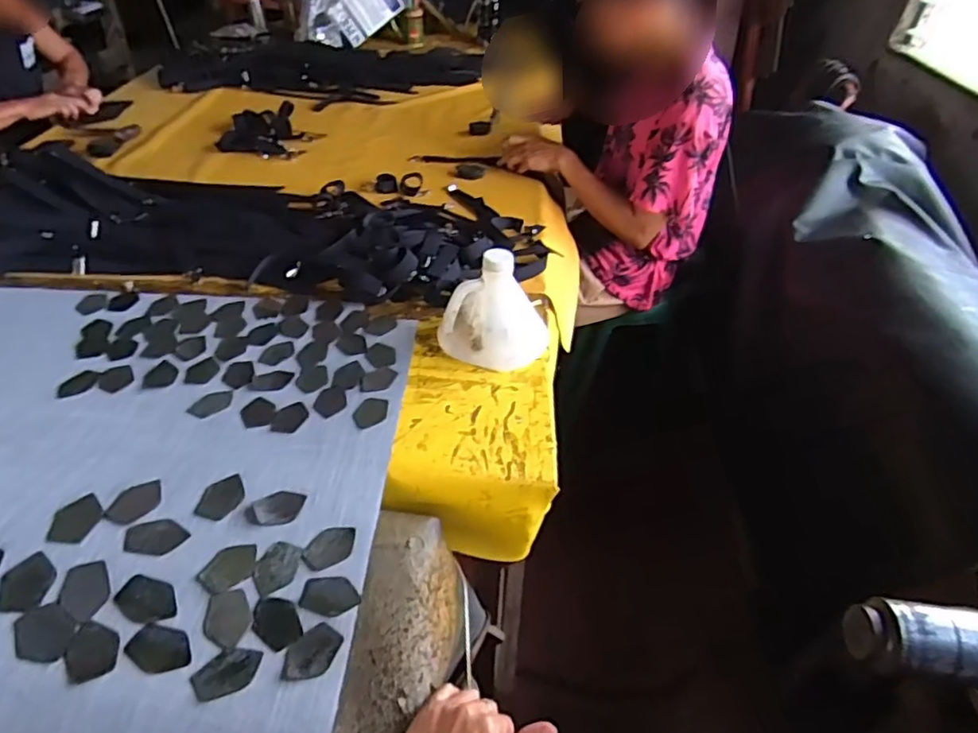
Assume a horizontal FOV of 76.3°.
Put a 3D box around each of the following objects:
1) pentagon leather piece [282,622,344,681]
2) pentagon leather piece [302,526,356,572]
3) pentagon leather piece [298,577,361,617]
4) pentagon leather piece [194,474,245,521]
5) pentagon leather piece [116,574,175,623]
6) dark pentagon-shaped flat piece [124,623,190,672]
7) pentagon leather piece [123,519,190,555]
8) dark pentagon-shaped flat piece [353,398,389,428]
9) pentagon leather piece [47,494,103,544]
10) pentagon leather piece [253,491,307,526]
[{"bbox_3d":[-0.155,0.251,0.545,0.037,0.005,0.054,30,47,28],"label":"pentagon leather piece"},{"bbox_3d":[-0.157,0.179,0.619,0.054,0.004,0.036,-25,59,-31],"label":"pentagon leather piece"},{"bbox_3d":[-0.149,0.215,0.584,0.053,0.004,0.037,0,40,-4],"label":"pentagon leather piece"},{"bbox_3d":[-0.274,0.133,0.640,0.039,0.004,0.055,16,42,14],"label":"pentagon leather piece"},{"bbox_3d":[-0.304,0.210,0.557,0.051,0.009,0.037,11,41,9],"label":"pentagon leather piece"},{"bbox_3d":[-0.278,0.240,0.529,0.053,0.005,0.037,19,43,17],"label":"dark pentagon-shaped flat piece"},{"bbox_3d":[-0.319,0.164,0.598,0.053,0.004,0.037,-4,45,-20],"label":"pentagon leather piece"},{"bbox_3d":[-0.145,0.056,0.767,0.038,0.004,0.050,4,40,0],"label":"dark pentagon-shaped flat piece"},{"bbox_3d":[-0.394,0.145,0.594,0.039,0.004,0.054,-7,41,-12],"label":"pentagon leather piece"},{"bbox_3d":[-0.213,0.144,0.637,0.049,0.006,0.037,-14,44,-20],"label":"pentagon leather piece"}]

